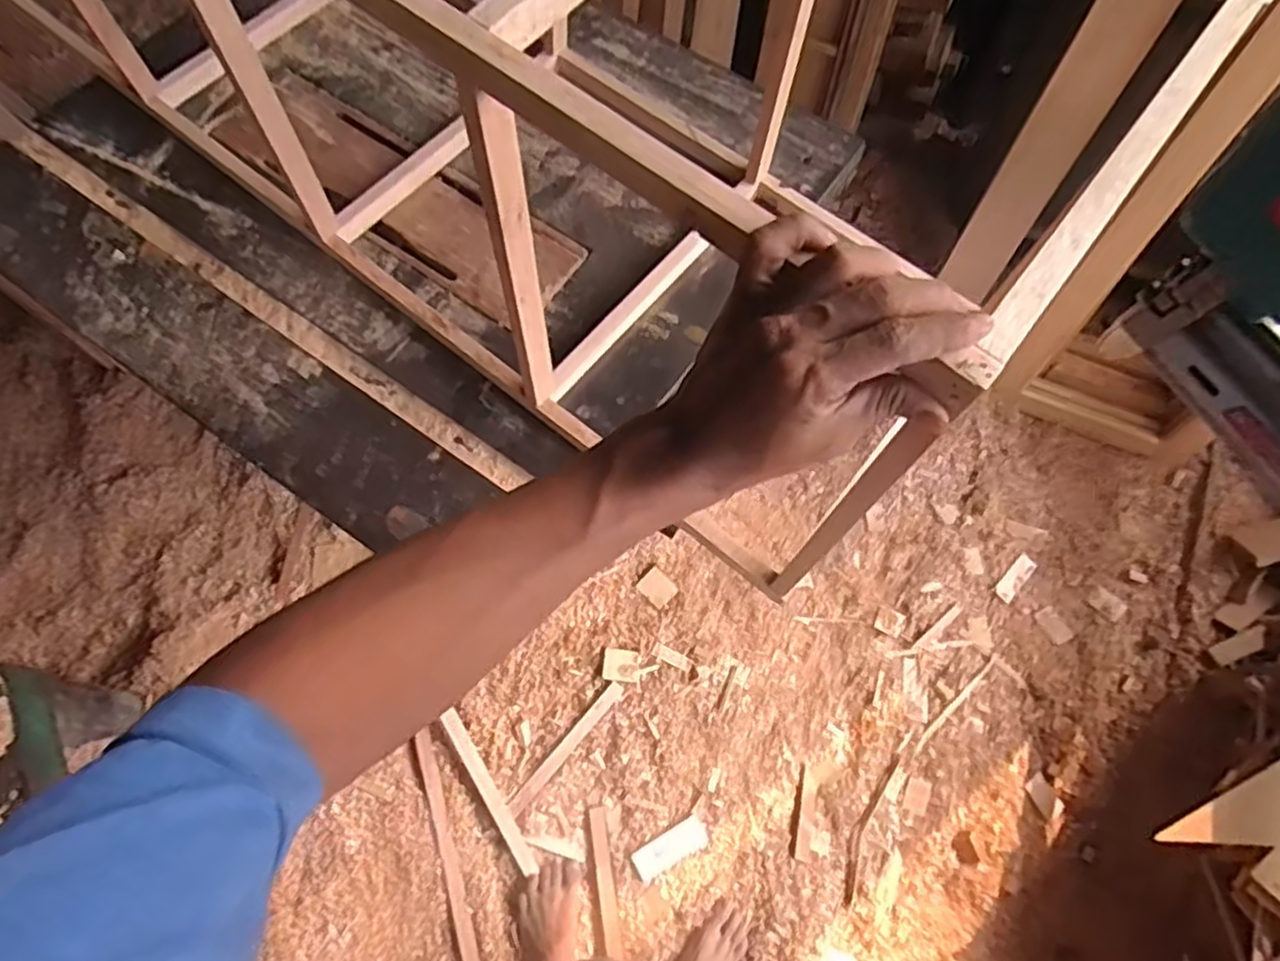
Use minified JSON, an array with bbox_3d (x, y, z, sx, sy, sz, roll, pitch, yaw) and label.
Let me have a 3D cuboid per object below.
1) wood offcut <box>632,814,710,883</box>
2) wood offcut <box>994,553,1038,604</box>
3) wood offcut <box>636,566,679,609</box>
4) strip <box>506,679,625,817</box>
[{"bbox_3d":[0.051,0.601,1.217,0.125,0.007,0.050,-27,69,-15],"label":"wood offcut"},{"bbox_3d":[0.738,0.193,1.462,0.040,0.009,0.115,46,69,2],"label":"wood offcut"},{"bbox_3d":[0.033,0.201,1.387,0.065,0.011,0.054,41,69,15],"label":"wood offcut"},{"bbox_3d":[-0.125,0.456,1.274,0.025,0.012,0.267,39,69,14],"label":"strip"}]

